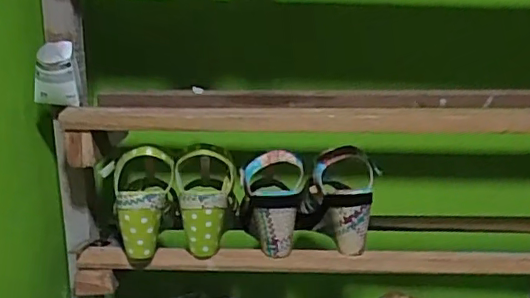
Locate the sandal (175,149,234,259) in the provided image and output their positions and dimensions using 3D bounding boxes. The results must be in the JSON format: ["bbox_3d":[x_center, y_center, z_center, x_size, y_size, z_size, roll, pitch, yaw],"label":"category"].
[{"bbox_3d":[-0.080,0.071,0.755,0.079,0.134,0.074,-1,13,-5],"label":"sandal"}]

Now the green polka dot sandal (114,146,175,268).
[{"bbox_3d":[-0.161,0.077,0.749,0.082,0.150,0.069,-2,13,-9],"label":"green polka dot sandal"}]

